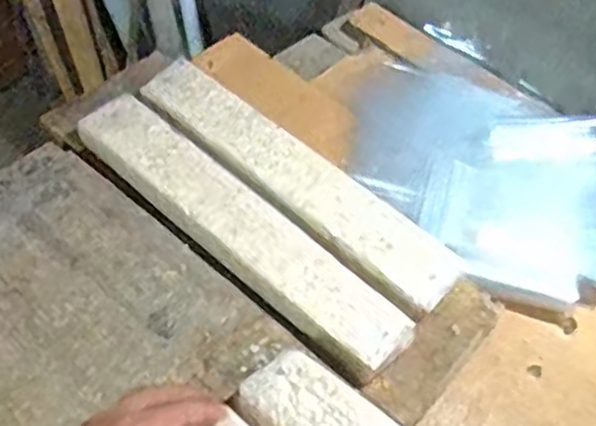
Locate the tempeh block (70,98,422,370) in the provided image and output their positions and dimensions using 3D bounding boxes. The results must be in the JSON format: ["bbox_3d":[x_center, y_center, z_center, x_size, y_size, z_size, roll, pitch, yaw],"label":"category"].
[{"bbox_3d":[-0.062,0.009,0.648,0.372,0.028,0.075,37,60,22],"label":"tempeh block"}]

